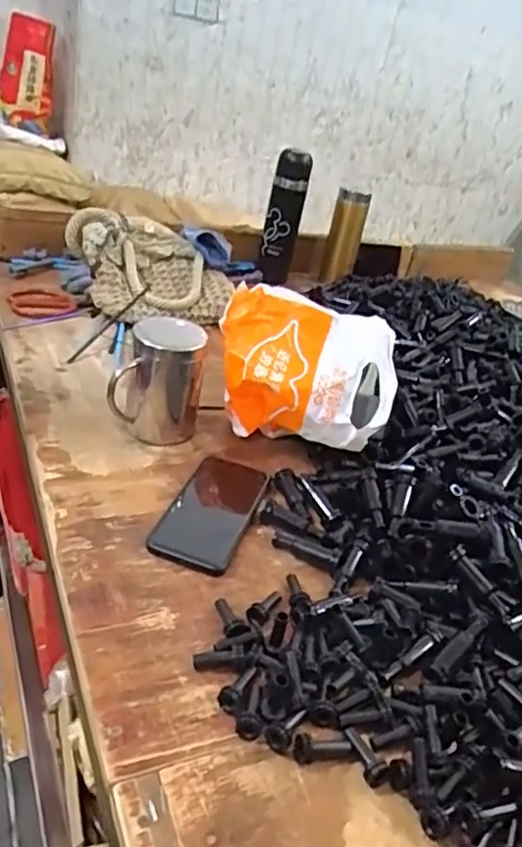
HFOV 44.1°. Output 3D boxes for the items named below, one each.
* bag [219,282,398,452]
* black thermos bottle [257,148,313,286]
[{"bbox_3d":[0.046,-0.056,0.722,0.198,0.130,0.118,14,31,2],"label":"bag"},{"bbox_3d":[0.040,-0.377,1.201,0.064,0.239,0.065,12,31,-1],"label":"black thermos bottle"}]

